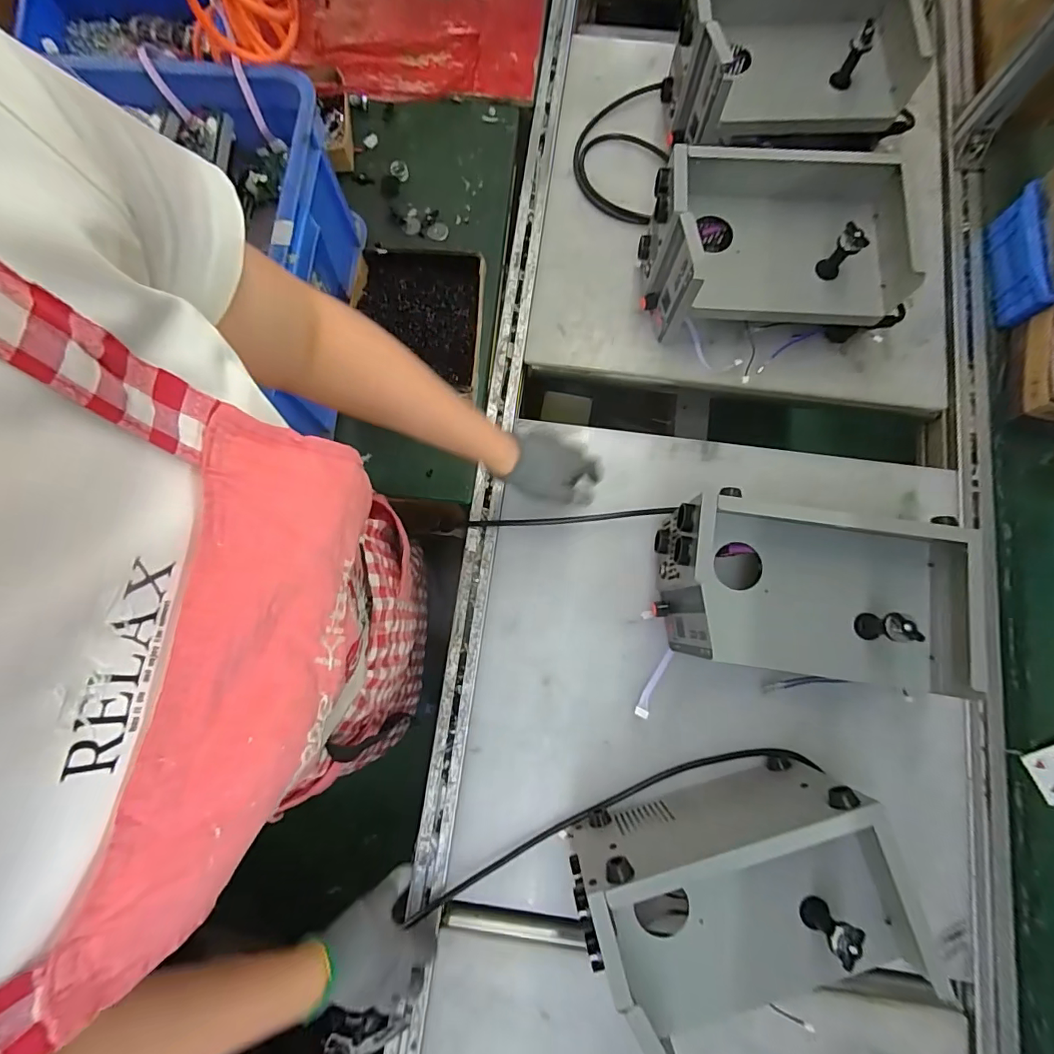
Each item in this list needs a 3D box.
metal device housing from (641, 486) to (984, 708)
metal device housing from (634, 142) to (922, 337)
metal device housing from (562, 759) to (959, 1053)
[{"bbox_3d":[0.307,0.079,0.551,0.300,0.145,0.163,7,79,2],"label":"metal device housing"},{"bbox_3d":[0.307,-0.343,0.629,0.296,0.150,0.169,3,79,1],"label":"metal device housing"},{"bbox_3d":[0.206,0.377,0.495,0.289,0.148,0.178,-16,79,-3],"label":"metal device housing"}]

